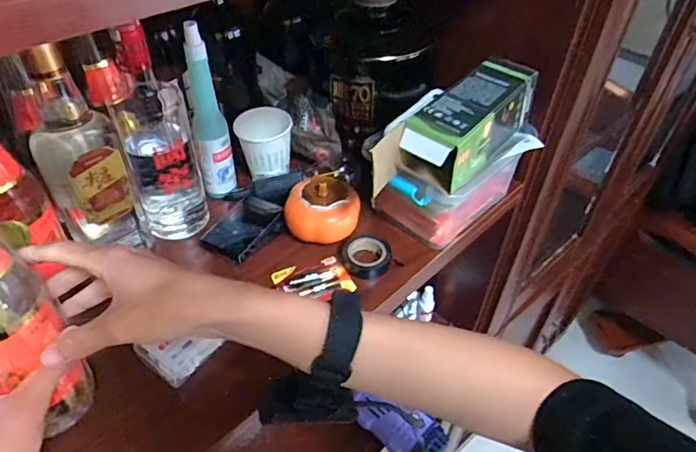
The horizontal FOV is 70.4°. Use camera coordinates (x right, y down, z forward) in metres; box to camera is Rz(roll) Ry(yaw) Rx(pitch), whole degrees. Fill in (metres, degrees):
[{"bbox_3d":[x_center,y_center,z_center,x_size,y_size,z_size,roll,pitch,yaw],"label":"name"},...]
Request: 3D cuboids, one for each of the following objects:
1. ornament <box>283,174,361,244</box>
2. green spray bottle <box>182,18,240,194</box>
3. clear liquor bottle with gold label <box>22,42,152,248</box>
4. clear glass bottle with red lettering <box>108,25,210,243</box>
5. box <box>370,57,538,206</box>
[{"bbox_3d":[-0.031,-0.028,0.604,0.088,0.062,0.091,1,43,0],"label":"ornament"},{"bbox_3d":[-0.168,-0.130,0.598,0.039,0.218,0.031,-6,44,-8],"label":"green spray bottle"},{"bbox_3d":[-0.267,-0.069,0.496,0.075,0.216,0.053,-21,48,-22],"label":"clear liquor bottle with gold label"},{"bbox_3d":[-0.216,-0.096,0.569,0.076,0.277,0.089,-13,45,-15],"label":"clear glass bottle with red lettering"},{"bbox_3d":[0.129,-0.114,0.554,0.076,0.075,0.205,32,51,29],"label":"box"}]

